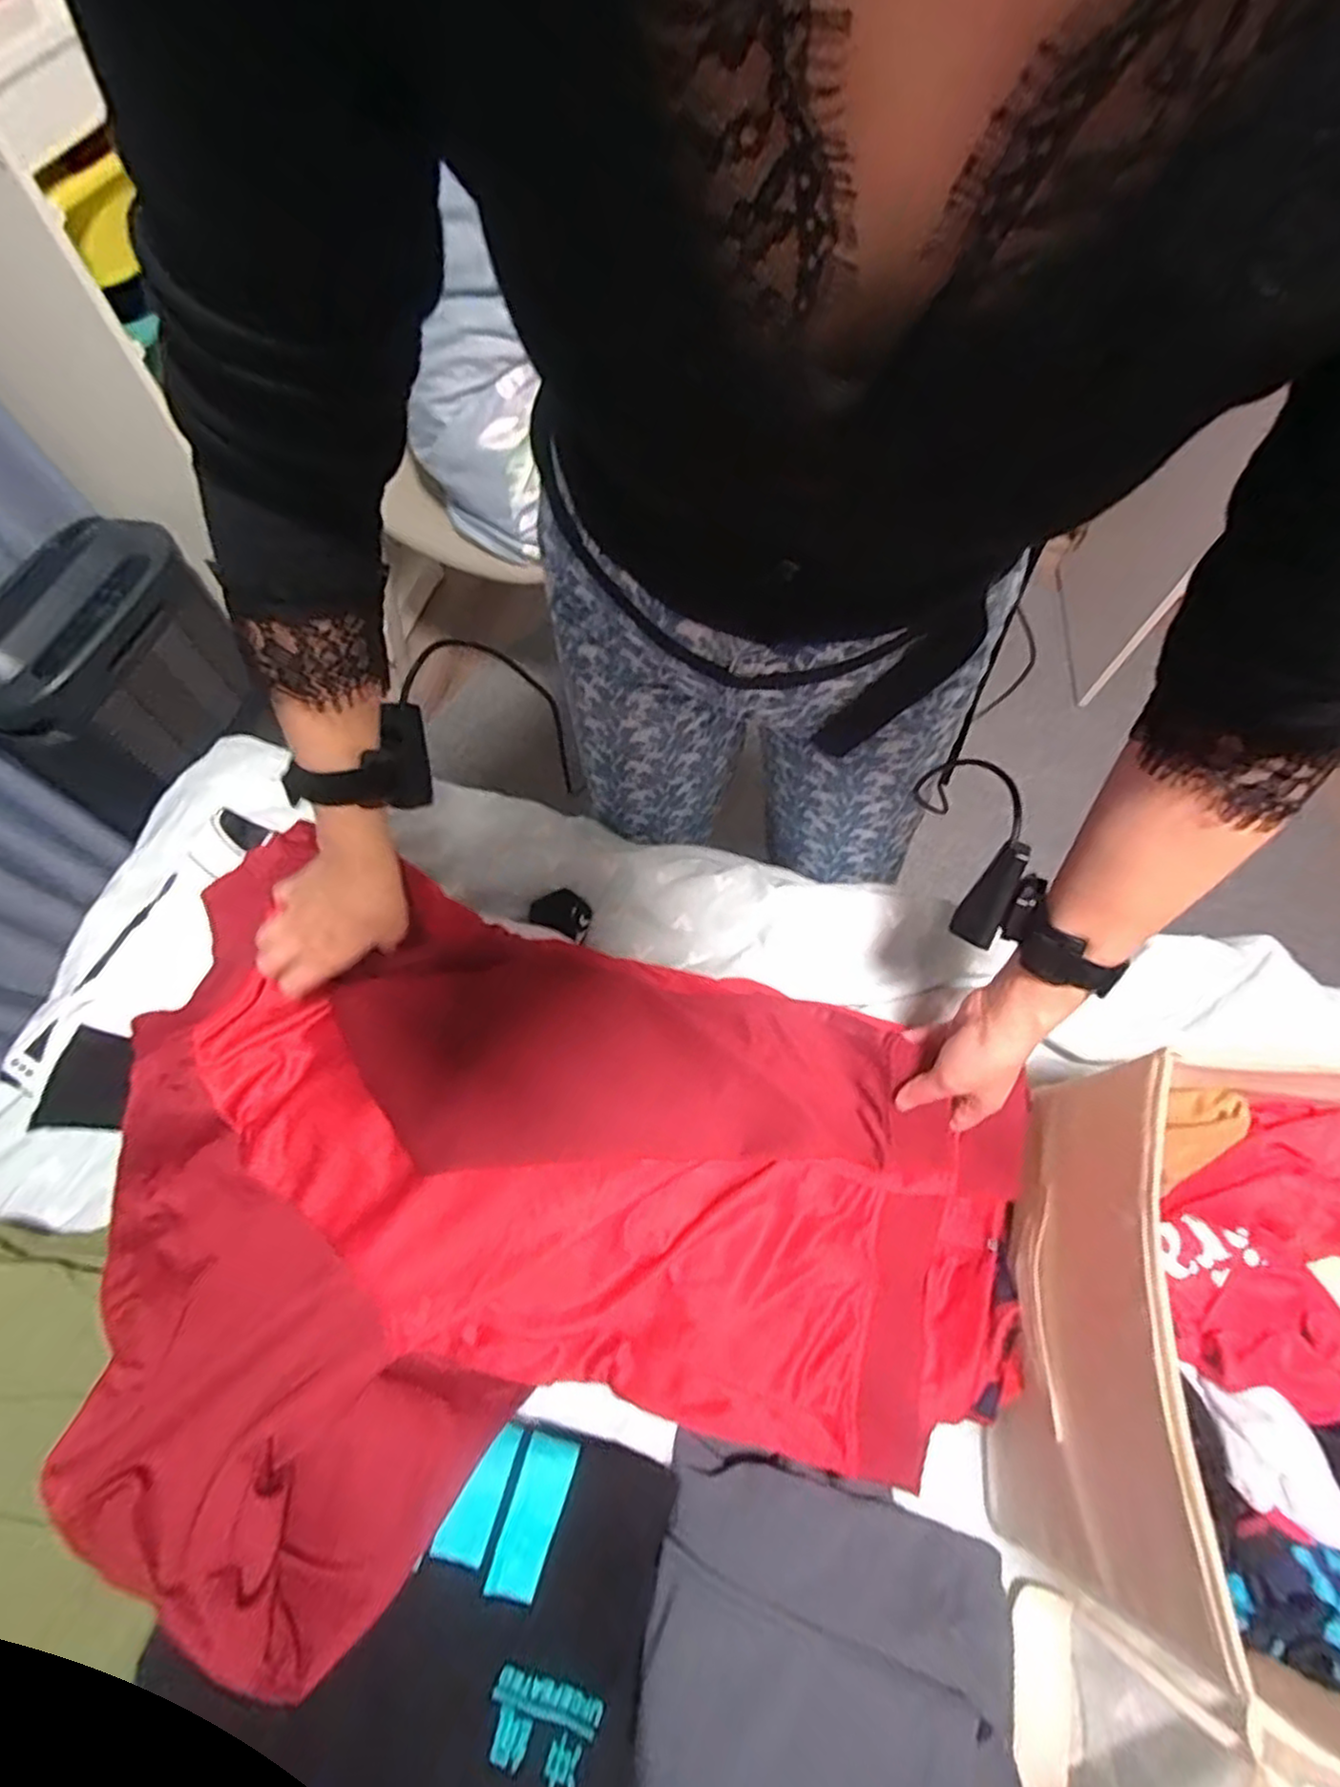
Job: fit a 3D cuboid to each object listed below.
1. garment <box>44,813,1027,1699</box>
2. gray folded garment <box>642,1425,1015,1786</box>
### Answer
[{"bbox_3d":[-0.097,0.258,0.533,0.666,0.084,0.494,15,66,5],"label":"garment"},{"bbox_3d":[0.102,0.526,0.455,0.234,0.051,0.263,9,66,3],"label":"gray folded garment"}]

